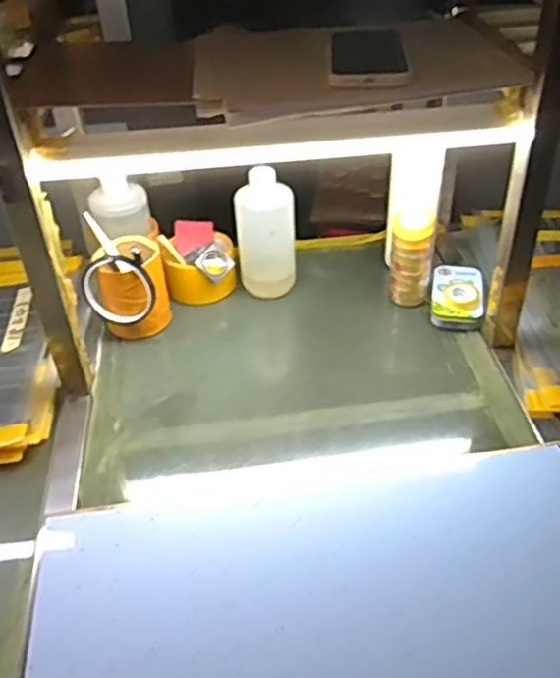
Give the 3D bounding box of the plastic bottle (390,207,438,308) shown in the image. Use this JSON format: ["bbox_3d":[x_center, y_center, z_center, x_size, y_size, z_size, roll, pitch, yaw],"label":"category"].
[{"bbox_3d":[0.174,-0.107,0.911,0.053,0.133,0.046,10,40,15],"label":"plastic bottle"}]

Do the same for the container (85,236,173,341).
[{"bbox_3d":[-0.189,-0.059,0.893,0.083,0.121,0.086,-3,39,-1],"label":"container"}]

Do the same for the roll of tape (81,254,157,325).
[{"bbox_3d":[-0.195,-0.059,0.854,0.095,0.090,0.019,-24,22,25],"label":"roll of tape"}]

